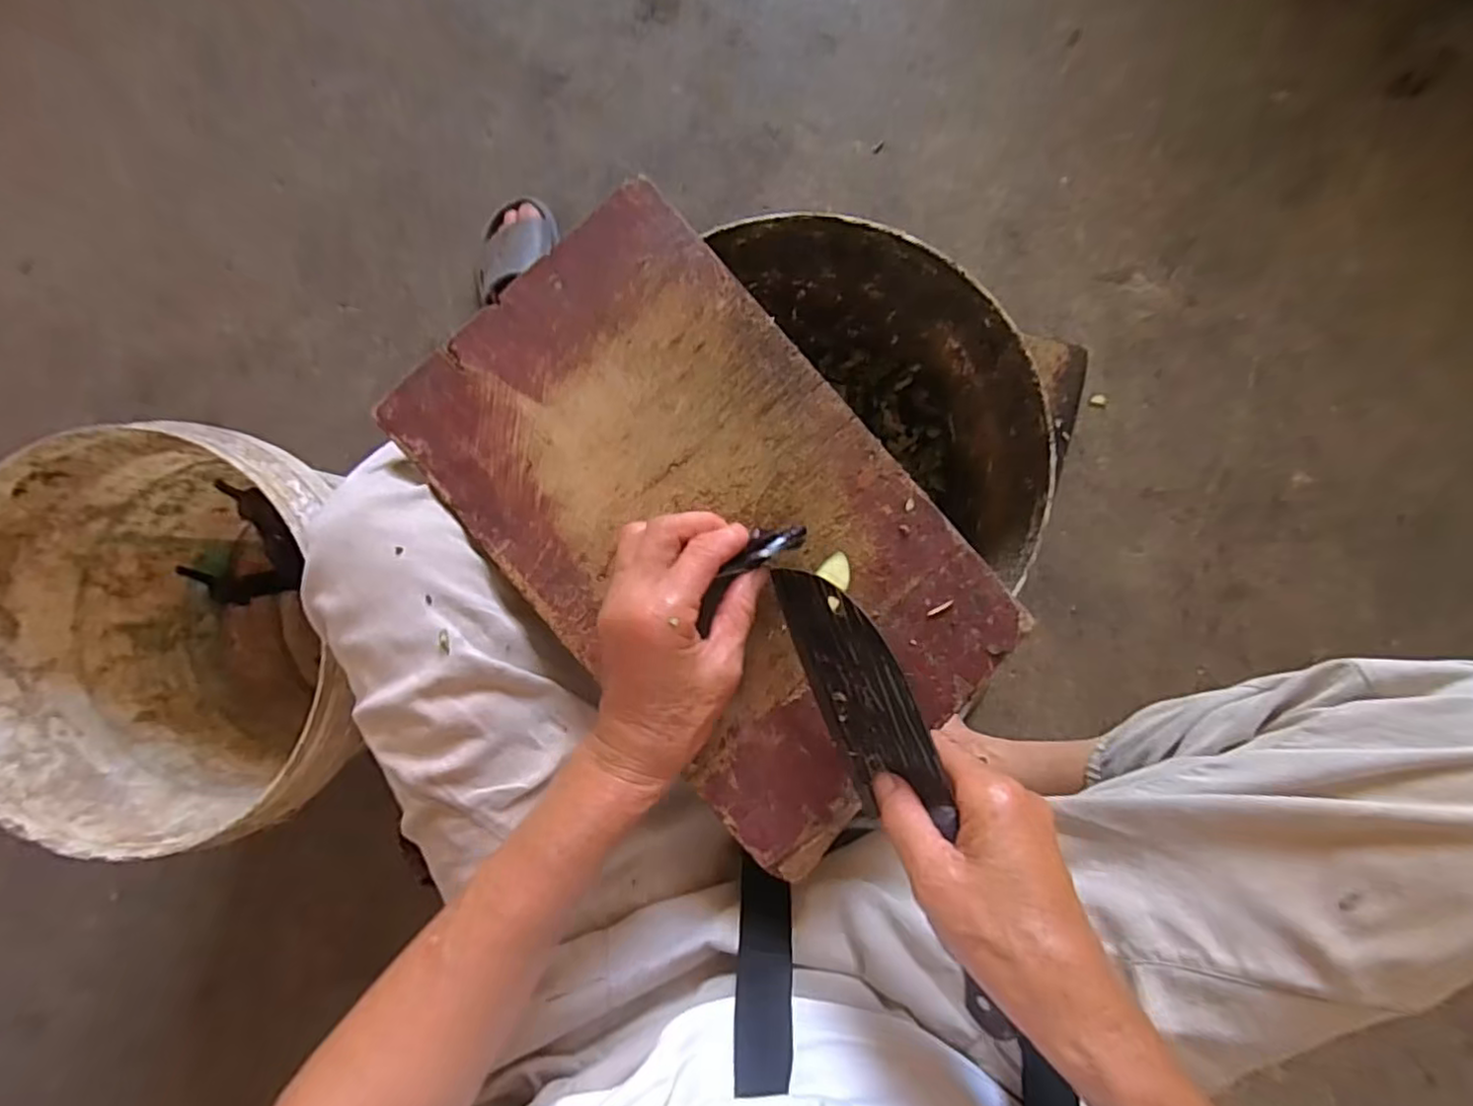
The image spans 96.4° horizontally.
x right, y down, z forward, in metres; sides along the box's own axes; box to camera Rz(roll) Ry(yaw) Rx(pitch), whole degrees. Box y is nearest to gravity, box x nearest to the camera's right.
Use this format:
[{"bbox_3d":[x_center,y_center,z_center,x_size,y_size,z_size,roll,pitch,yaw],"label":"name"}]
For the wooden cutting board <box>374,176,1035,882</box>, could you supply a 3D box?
[{"bbox_3d":[-0.017,-0.018,0.382,0.212,0.016,0.353,-41,91,1],"label":"wooden cutting board"}]

